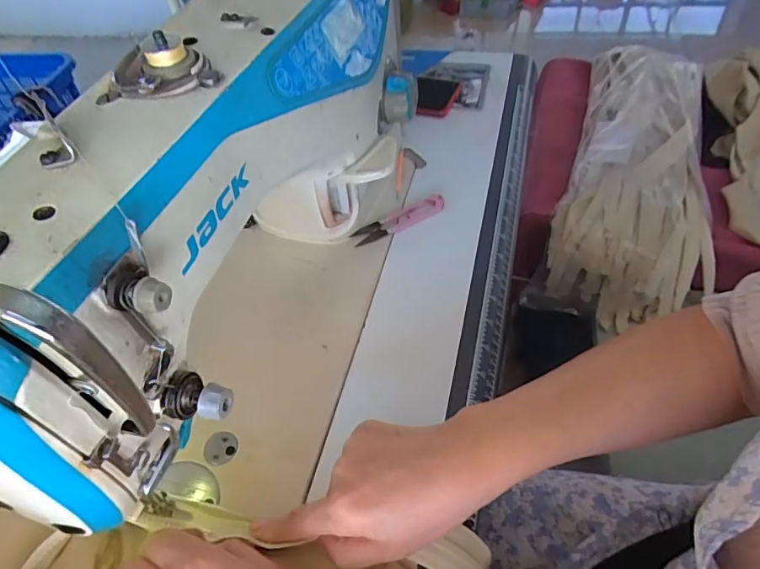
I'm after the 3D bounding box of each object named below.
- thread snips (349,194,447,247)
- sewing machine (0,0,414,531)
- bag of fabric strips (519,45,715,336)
[{"bbox_3d":[0.019,-0.066,0.508,0.098,0.015,0.022,-25,52,-15],"label":"thread snips"},{"bbox_3d":[-0.076,-0.085,0.371,0.118,0.204,0.468,8,51,13],"label":"sewing machine"},{"bbox_3d":[0.439,-0.181,0.857,0.240,0.167,0.560,16,53,19],"label":"bag of fabric strips"}]

